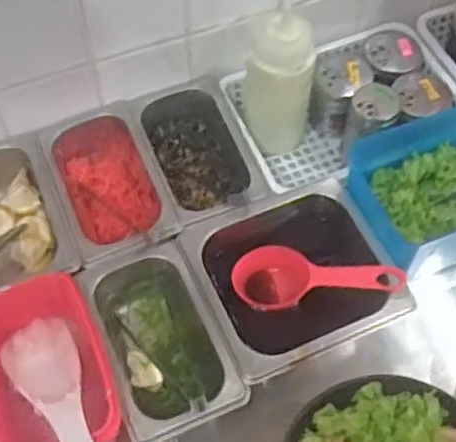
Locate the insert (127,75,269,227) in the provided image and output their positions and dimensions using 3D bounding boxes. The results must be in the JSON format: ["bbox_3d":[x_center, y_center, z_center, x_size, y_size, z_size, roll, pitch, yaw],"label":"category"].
[{"bbox_3d":[-0.031,-0.062,0.762,0.098,0.070,0.168,-18,61,-11],"label":"insert"}]

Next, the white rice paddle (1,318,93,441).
[{"bbox_3d":[-0.141,0.150,0.599,0.061,0.029,0.198,-24,32,-14],"label":"white rice paddle"}]

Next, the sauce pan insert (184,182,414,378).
[{"bbox_3d":[0.060,0.066,0.704,0.172,0.090,0.159,-20,61,-12],"label":"sauce pan insert"}]

